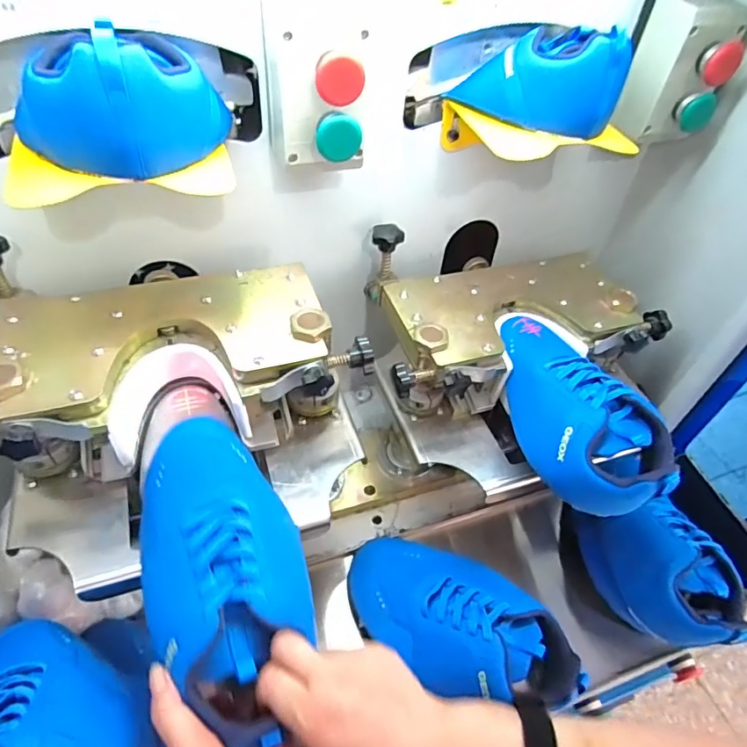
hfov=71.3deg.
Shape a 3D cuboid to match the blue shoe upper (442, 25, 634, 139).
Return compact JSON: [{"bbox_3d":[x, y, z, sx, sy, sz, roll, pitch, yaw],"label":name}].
[{"bbox_3d":[0.143,-0.270,0.468,0.150,0.072,0.063,28,51,18],"label":"blue shoe upper"}]

